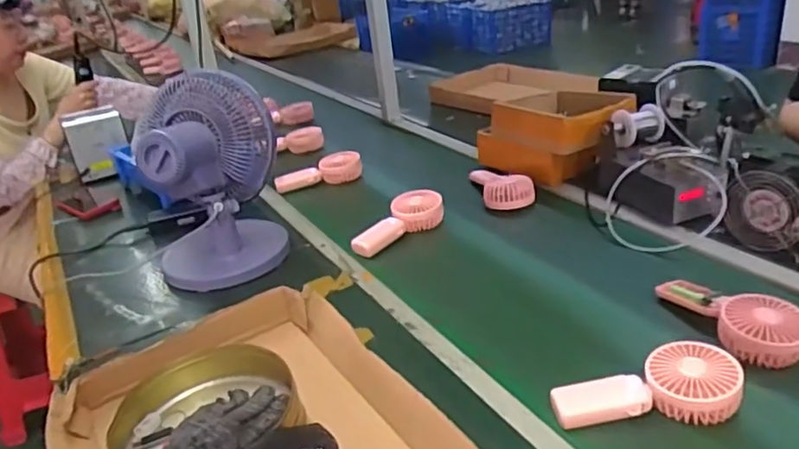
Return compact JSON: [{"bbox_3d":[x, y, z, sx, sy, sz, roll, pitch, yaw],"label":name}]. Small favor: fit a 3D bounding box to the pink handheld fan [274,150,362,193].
[{"bbox_3d":[-0.174,-0.110,1.352,0.189,0.071,0.065,-14,27,-13],"label":"pink handheld fan"}]

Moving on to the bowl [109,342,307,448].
[{"bbox_3d":[-0.205,0.209,0.662,0.182,0.063,0.182,-6,26,3],"label":"bowl"}]

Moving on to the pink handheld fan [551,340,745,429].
[{"bbox_3d":[0.249,0.166,0.637,0.179,0.056,0.067,-4,26,6],"label":"pink handheld fan"}]

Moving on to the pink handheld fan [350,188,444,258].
[{"bbox_3d":[0.001,0.002,1.055,0.085,0.055,0.181,12,32,33],"label":"pink handheld fan"}]

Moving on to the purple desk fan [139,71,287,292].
[{"bbox_3d":[-0.302,-0.072,1.004,0.208,0.280,0.190,-11,26,-7],"label":"purple desk fan"}]

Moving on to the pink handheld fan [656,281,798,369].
[{"bbox_3d":[0.389,0.098,0.735,0.077,0.046,0.166,-14,27,-13],"label":"pink handheld fan"}]

